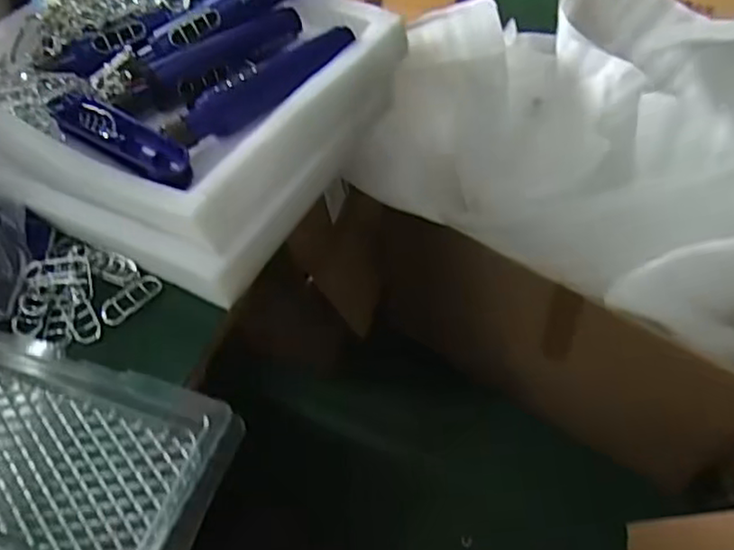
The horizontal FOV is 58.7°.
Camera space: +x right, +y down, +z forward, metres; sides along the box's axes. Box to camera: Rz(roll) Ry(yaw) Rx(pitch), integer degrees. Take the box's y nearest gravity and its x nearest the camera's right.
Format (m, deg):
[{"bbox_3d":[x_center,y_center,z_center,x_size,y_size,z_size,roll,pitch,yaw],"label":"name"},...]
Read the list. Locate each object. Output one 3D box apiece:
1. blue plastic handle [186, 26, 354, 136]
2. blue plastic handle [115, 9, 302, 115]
[{"bbox_3d":[-0.081,-0.168,0.571,0.161,0.038,0.027,-29,57,-18],"label":"blue plastic handle"},{"bbox_3d":[-0.144,-0.197,0.611,0.180,0.042,0.030,-28,57,-17],"label":"blue plastic handle"}]

